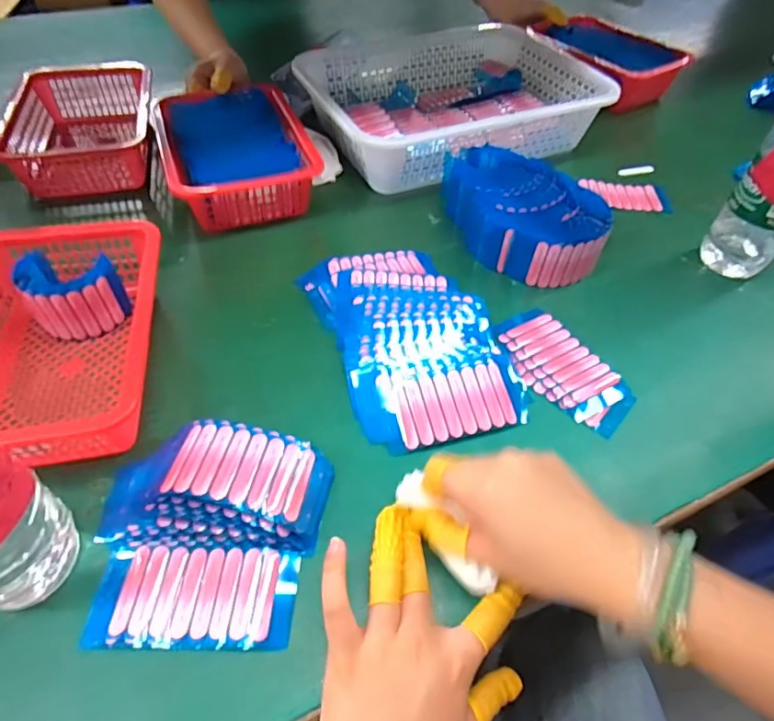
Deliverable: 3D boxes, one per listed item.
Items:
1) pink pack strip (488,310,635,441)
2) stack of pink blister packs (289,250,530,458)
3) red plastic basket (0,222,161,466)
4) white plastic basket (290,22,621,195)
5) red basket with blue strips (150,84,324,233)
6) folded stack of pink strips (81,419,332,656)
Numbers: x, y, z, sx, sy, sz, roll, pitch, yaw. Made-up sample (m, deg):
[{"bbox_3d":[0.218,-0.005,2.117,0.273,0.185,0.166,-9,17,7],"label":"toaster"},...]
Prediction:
[{"bbox_3d":[0.150,0.004,0.441,0.072,0.008,0.131,-26,55,-23],"label":"pink pack strip"},{"bbox_3d":[0.022,-0.026,0.452,0.140,0.026,0.223,-14,51,-15],"label":"stack of pink blister packs"},{"bbox_3d":[-0.258,-0.019,0.403,0.155,0.066,0.219,-6,51,-8],"label":"red plastic basket"},{"bbox_3d":[0.064,-0.360,0.705,0.355,0.092,0.315,-19,54,-17],"label":"white plastic basket"},{"bbox_3d":[-0.175,-0.235,0.597,0.156,0.071,0.199,-14,53,-14],"label":"red basket with blue strips"},{"bbox_3d":[-0.116,0.104,0.323,0.144,0.041,0.129,2,50,-1],"label":"folded stack of pink strips"}]

